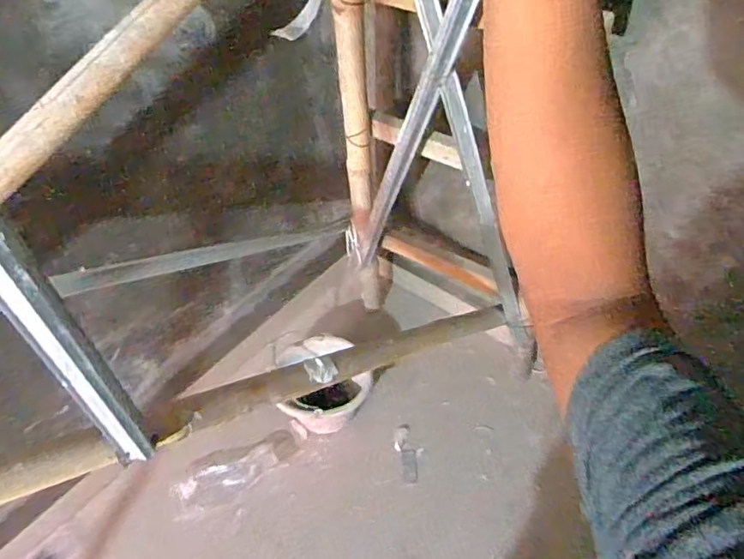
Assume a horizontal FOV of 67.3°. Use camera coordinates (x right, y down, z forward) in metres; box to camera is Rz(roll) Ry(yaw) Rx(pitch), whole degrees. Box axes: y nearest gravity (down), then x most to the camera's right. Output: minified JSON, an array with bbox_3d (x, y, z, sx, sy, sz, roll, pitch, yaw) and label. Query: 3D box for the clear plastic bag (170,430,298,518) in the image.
[{"bbox_3d":[-0.387,0.547,1.604,0.361,0.024,0.145,-24,90,-7],"label":"clear plastic bag"}]

